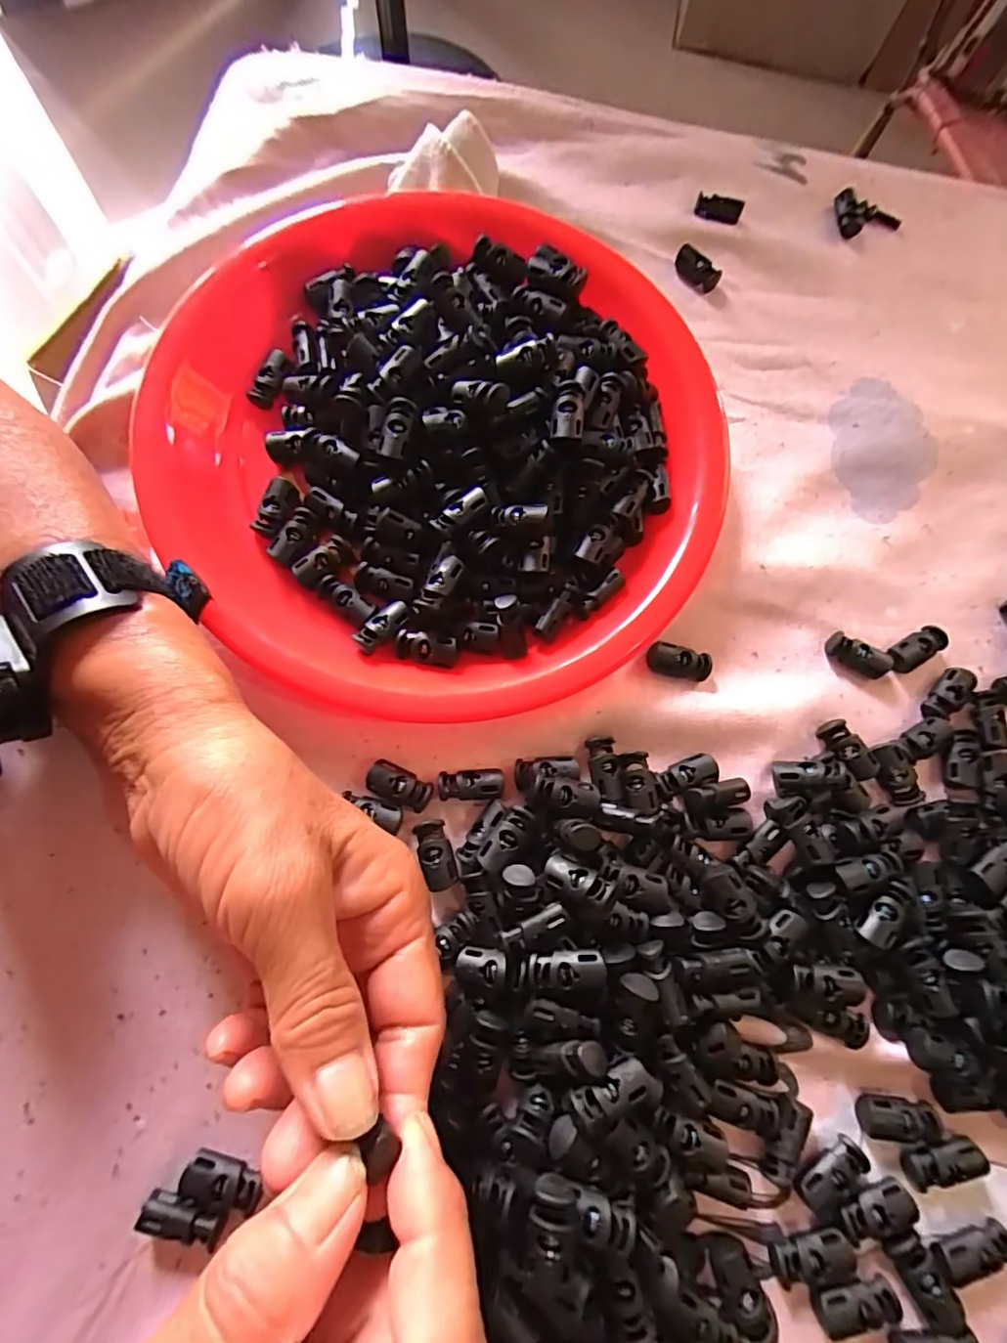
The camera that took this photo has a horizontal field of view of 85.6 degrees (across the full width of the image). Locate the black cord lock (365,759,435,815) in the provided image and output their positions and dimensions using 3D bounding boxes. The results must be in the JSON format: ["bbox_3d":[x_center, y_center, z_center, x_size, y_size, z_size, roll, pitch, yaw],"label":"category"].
[{"bbox_3d":[-0.043,0.049,0.229,0.027,0.011,0.014,26,76,5],"label":"black cord lock"}]

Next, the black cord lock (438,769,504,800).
[{"bbox_3d":[-0.014,0.048,0.231,0.027,0.010,0.013,-2,75,-2],"label":"black cord lock"}]

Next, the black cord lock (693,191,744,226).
[{"bbox_3d":[0.131,-0.283,0.332,0.028,0.006,0.013,22,76,4],"label":"black cord lock"}]

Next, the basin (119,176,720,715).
[{"bbox_3d":[-0.027,-0.112,0.246,0.259,0.067,0.265,0,75,-1],"label":"basin"}]

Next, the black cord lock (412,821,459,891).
[{"bbox_3d":[-0.027,0.075,0.223,0.013,0.009,0.027,-18,76,-6],"label":"black cord lock"}]

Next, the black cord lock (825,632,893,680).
[{"bbox_3d":[0.167,-0.007,0.256,0.028,0.007,0.014,27,76,6],"label":"black cord lock"}]

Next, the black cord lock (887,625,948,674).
[{"bbox_3d":[0.196,-0.010,0.259,0.030,0.008,0.014,-24,77,-8],"label":"black cord lock"}]

